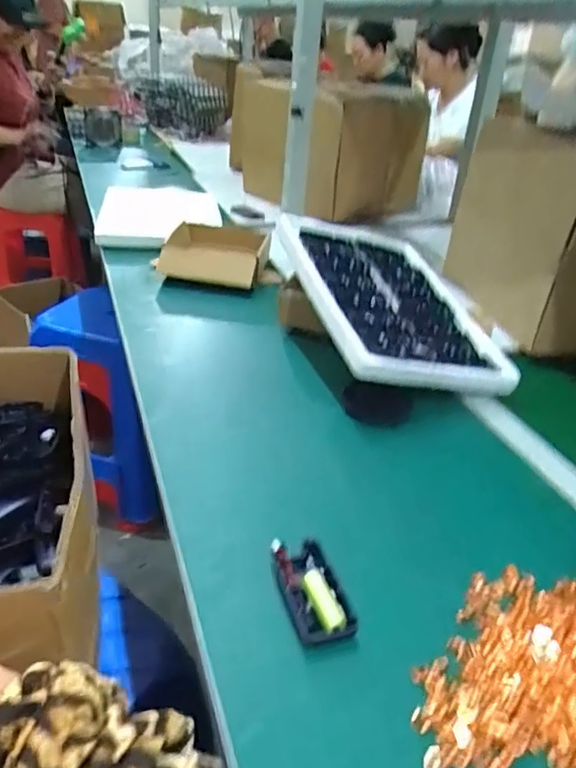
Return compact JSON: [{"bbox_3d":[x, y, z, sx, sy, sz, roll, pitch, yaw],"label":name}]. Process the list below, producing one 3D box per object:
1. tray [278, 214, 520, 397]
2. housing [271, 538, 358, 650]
[{"bbox_3d":[0.151,-0.119,0.848,0.286,0.039,0.357,2,43,-29],"label":"tray"},{"bbox_3d":[0.019,0.165,0.473,0.044,0.018,0.094,-2,31,-16],"label":"housing"}]

